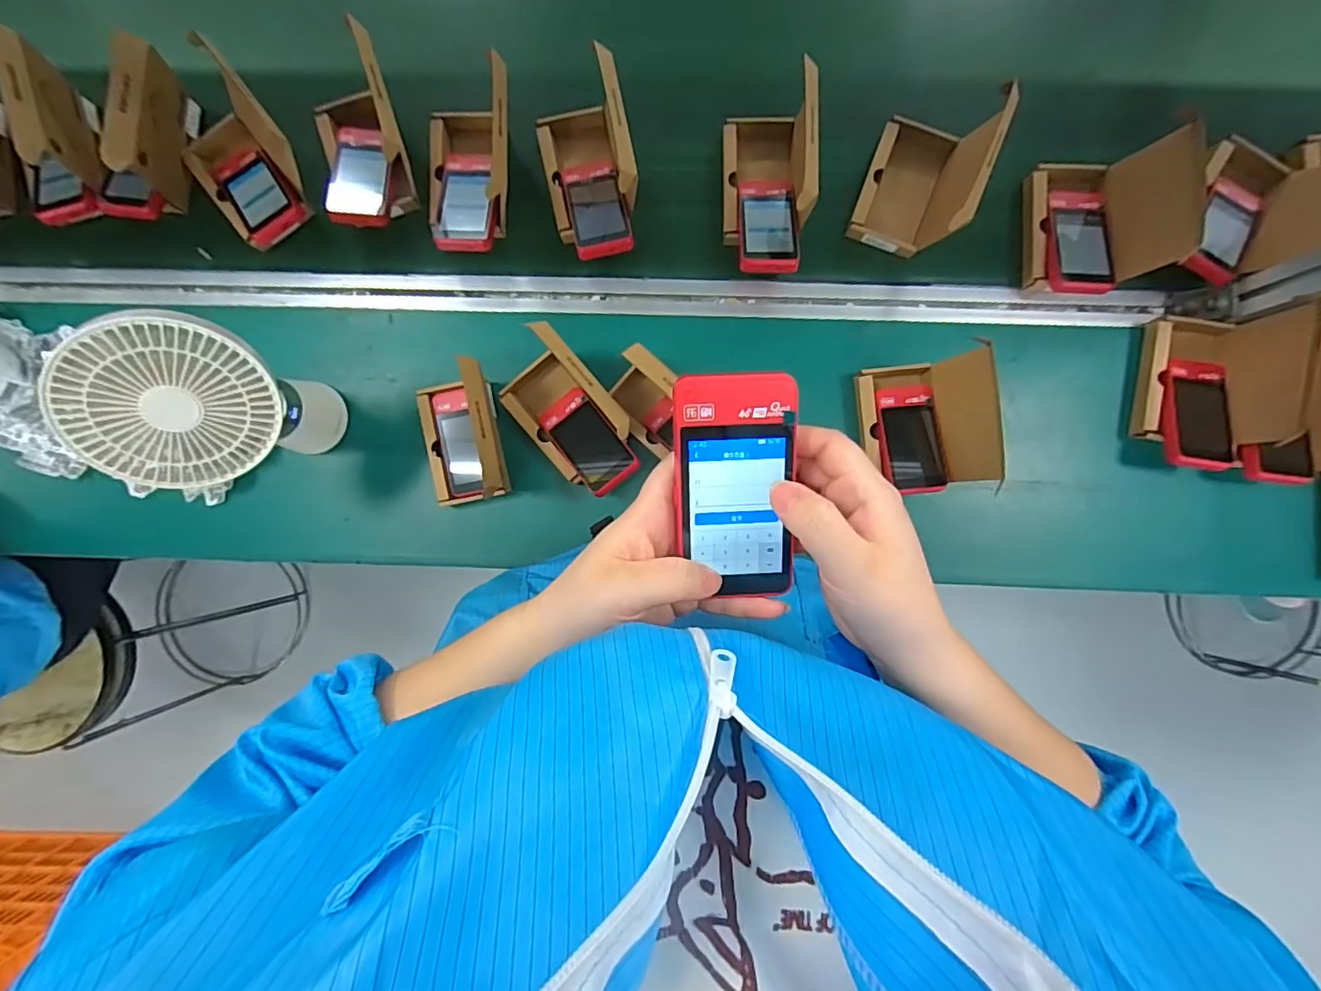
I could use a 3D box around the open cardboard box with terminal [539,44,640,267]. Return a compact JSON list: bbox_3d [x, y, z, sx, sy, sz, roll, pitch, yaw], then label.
[{"bbox_3d":[-0.080,-0.361,0.637,0.096,0.126,0.183,-12,89,-4],"label":"open cardboard box with terminal"}]

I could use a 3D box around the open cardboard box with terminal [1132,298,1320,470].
[{"bbox_3d":[0.586,-0.116,0.603,0.097,0.100,0.177,11,87,-4],"label":"open cardboard box with terminal"}]

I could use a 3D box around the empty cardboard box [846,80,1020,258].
[{"bbox_3d":[0.296,-0.367,0.643,0.107,0.125,0.174,21,87,-3],"label":"empty cardboard box"}]

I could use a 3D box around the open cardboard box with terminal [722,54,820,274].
[{"bbox_3d":[0.118,-0.350,0.640,0.086,0.127,0.201,1,88,-4],"label":"open cardboard box with terminal"}]

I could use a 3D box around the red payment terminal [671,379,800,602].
[{"bbox_3d":[0.038,-0.005,0.305,0.061,0.018,0.117,-2,105,-3],"label":"red payment terminal"}]

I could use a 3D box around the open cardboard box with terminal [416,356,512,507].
[{"bbox_3d":[-0.214,-0.062,0.603,0.093,0.116,0.139,-12,89,-4],"label":"open cardboard box with terminal"}]

